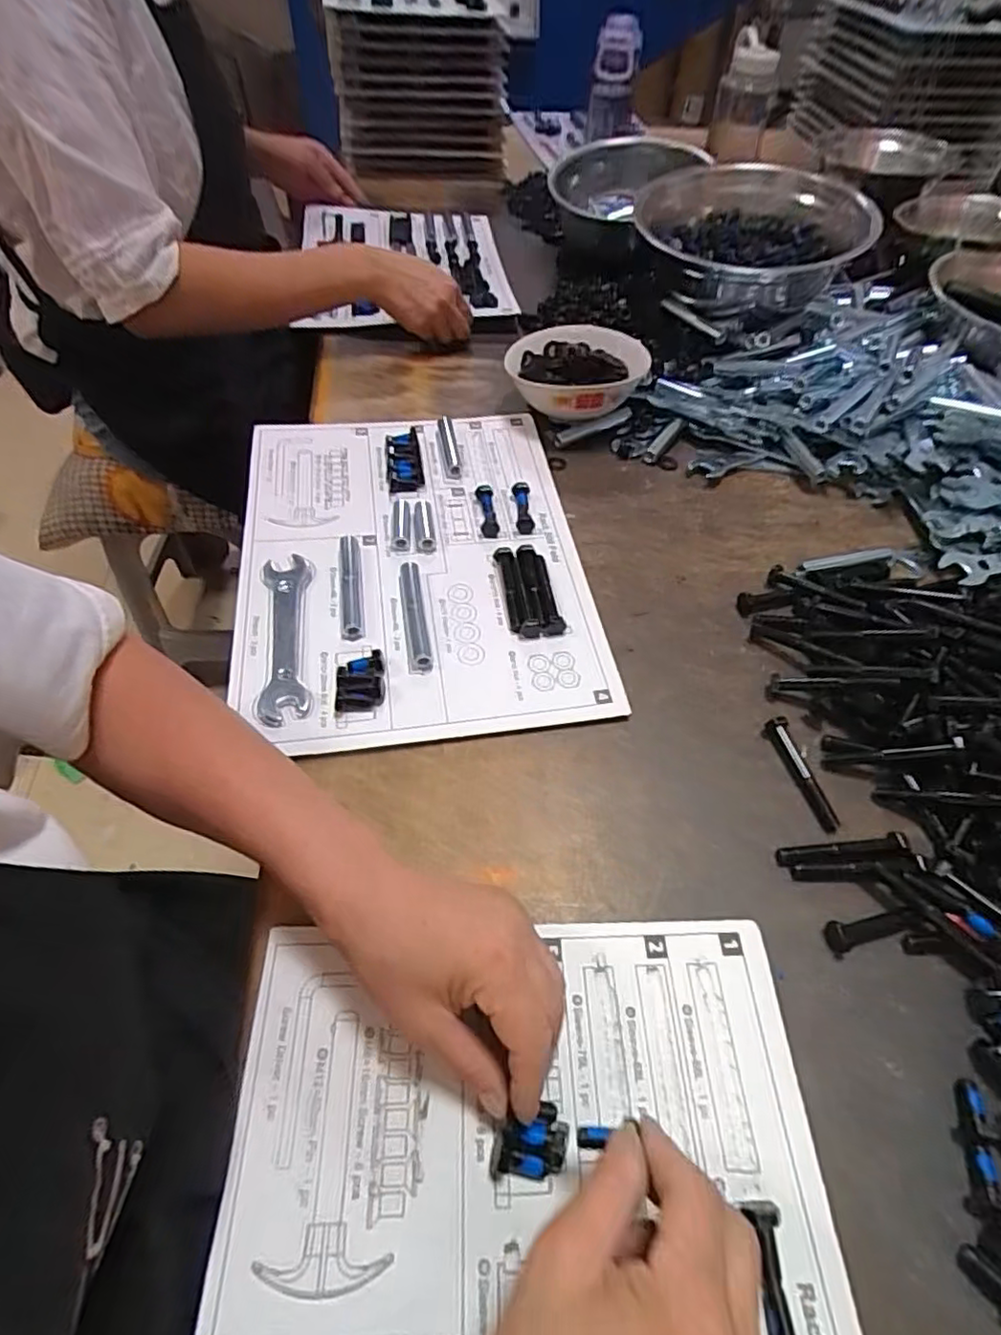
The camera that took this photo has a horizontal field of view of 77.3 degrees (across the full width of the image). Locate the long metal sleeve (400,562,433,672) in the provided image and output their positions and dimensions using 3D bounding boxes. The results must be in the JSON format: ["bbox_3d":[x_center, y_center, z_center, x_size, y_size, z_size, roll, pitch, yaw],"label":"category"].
[{"bbox_3d":[-0.065,-0.041,0.478,0.016,0.014,0.096,-6,53,-9],"label":"long metal sleeve"}]

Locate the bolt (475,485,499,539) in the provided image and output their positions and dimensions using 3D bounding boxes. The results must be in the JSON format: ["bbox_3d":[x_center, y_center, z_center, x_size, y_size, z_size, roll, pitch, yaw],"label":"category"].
[{"bbox_3d":[-0.011,-0.138,0.553,0.015,0.011,0.060,-5,53,-8],"label":"bolt"}]

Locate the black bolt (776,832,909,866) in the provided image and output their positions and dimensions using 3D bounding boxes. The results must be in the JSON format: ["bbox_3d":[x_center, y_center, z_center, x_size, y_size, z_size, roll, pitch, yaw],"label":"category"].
[{"bbox_3d":[0.214,0.114,0.391,0.082,0.009,0.013,-4,53,-7],"label":"black bolt"}]

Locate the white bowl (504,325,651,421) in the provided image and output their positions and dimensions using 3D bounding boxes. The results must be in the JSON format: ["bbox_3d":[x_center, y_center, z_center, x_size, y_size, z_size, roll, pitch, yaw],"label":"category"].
[{"bbox_3d":[0.076,-0.297,0.649,0.135,0.065,0.139,2,53,-3],"label":"white bowl"}]

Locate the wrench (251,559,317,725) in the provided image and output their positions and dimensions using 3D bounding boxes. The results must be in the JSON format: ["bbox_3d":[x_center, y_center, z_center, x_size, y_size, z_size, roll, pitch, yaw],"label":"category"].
[{"bbox_3d":[-0.158,-0.026,0.464,0.038,0.009,0.153,-7,54,-10],"label":"wrench"}]

